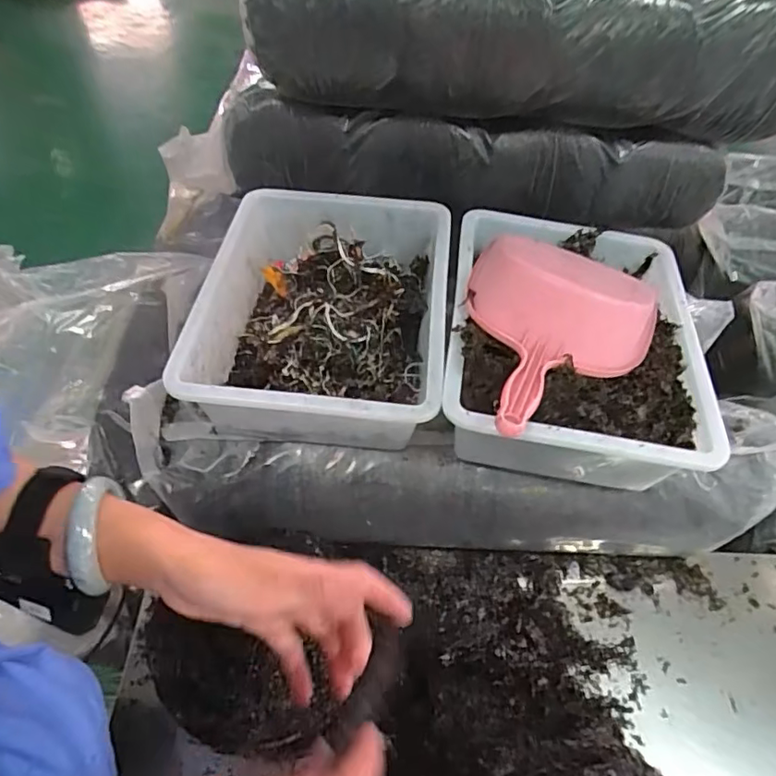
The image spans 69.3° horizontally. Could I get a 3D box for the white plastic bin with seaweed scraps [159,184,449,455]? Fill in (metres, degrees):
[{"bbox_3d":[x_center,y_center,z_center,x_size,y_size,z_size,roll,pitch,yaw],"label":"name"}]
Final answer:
[{"bbox_3d":[-0.076,-0.093,0.695,0.284,0.105,0.362,6,53,1],"label":"white plastic bin with seaweed scraps"}]

